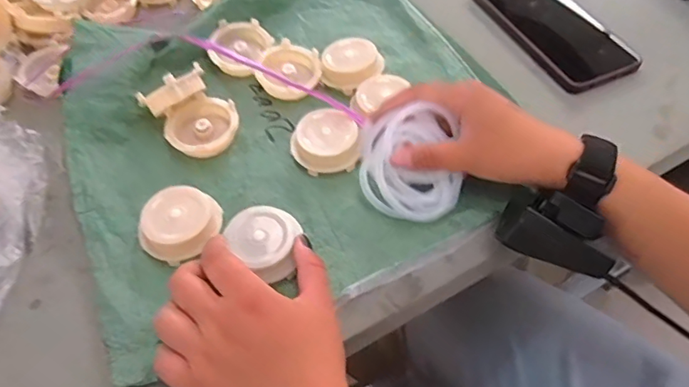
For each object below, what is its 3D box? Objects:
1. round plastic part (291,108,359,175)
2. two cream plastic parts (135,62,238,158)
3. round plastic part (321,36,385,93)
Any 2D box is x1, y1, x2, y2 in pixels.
[{"bbox_3d":[-0.015,-0.040,0.394,0.053,0.025,0.047,-3,55,0],"label":"round plastic part"},{"bbox_3d":[-0.121,-0.064,0.409,0.059,0.042,0.069,-36,62,-21],"label":"two cream plastic parts"},{"bbox_3d":[0.006,-0.117,0.446,0.045,0.019,0.054,36,64,23],"label":"round plastic part"}]

